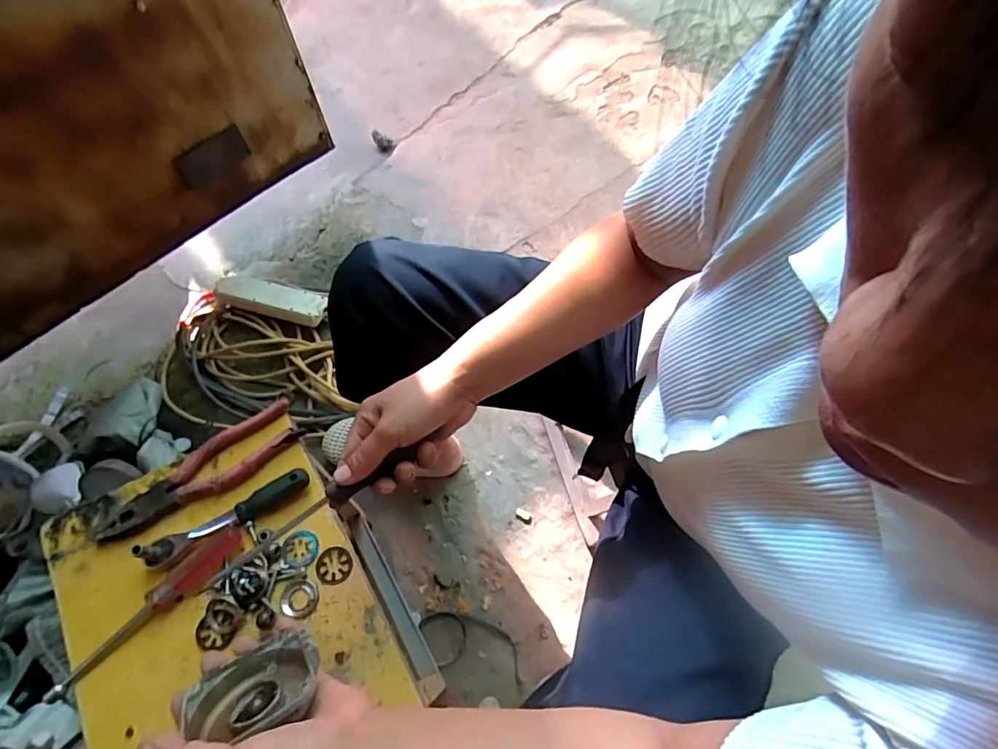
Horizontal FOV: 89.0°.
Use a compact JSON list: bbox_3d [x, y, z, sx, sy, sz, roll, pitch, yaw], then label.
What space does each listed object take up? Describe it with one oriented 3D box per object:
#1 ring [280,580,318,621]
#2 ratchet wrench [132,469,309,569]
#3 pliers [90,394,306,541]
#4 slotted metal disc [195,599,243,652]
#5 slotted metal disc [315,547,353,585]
[{"bbox_3d":[-0.177,0.199,0.451,0.030,0.010,0.032,0,64,1],"label":"ring"},{"bbox_3d":[-0.249,0.127,0.465,0.145,0.038,0.023,-31,67,-13],"label":"ratchet wrench"},{"bbox_3d":[-0.286,0.096,0.492,0.197,0.018,0.052,-38,69,-16],"label":"pliers"},{"bbox_3d":[-0.242,0.216,0.437,0.032,0.007,0.037,9,65,5],"label":"slotted metal disc"},{"bbox_3d":[-0.152,0.176,0.467,0.033,0.004,0.032,0,64,1],"label":"slotted metal disc"}]

